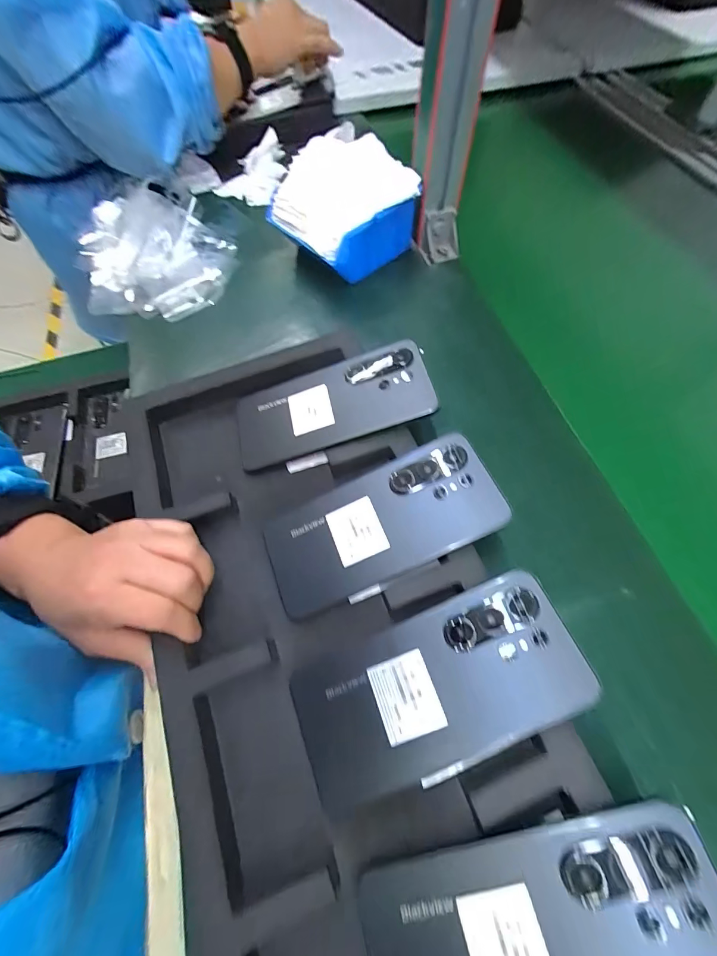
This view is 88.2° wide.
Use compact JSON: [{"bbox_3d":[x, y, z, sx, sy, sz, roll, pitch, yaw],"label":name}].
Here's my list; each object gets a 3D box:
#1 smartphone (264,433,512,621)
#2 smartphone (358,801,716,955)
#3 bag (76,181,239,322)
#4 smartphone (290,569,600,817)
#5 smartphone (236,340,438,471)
[{"bbox_3d":[0.015,0.033,0.264,0.166,0.006,0.076,-26,66,3],"label":"smartphone"},{"bbox_3d":[0.087,0.217,0.172,0.166,0.005,0.078,-19,64,5],"label":"smartphone"},{"bbox_3d":[-0.246,-0.275,0.441,0.177,0.053,0.196,-24,66,-11],"label":"bag"},{"bbox_3d":[0.045,0.123,0.219,0.166,0.005,0.079,-26,66,2],"label":"smartphone"},{"bbox_3d":[-0.025,-0.062,0.312,0.166,0.009,0.075,-17,64,8],"label":"smartphone"}]

